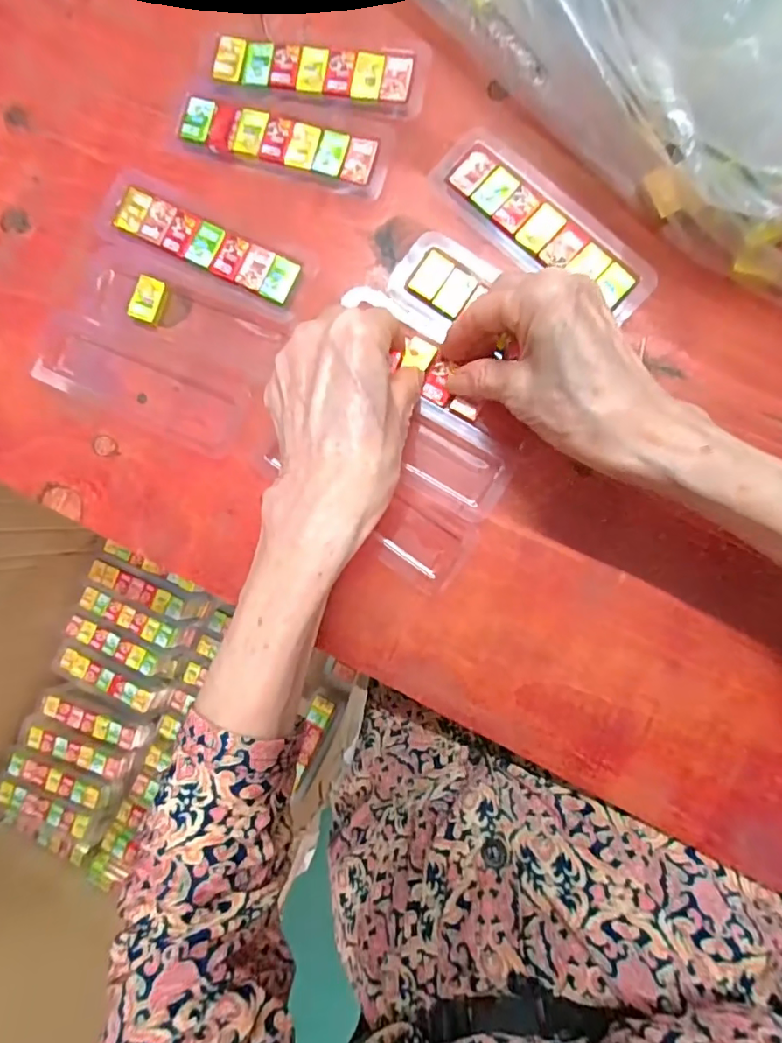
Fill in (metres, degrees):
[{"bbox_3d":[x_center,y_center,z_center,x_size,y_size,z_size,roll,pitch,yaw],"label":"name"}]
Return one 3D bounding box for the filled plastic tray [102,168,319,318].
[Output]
[{"bbox_3d":[-0.112,-0.167,0.312,0.140,0.006,0.041,27,92,6],"label":"filled plastic tray"}]

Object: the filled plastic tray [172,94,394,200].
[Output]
[{"bbox_3d":[-0.067,-0.225,0.307,0.137,0.006,0.035,17,91,6],"label":"filled plastic tray"}]

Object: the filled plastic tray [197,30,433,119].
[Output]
[{"bbox_3d":[-0.048,-0.270,0.304,0.142,0.005,0.050,11,90,6],"label":"filled plastic tray"}]

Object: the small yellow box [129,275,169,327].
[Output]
[{"bbox_3d":[-0.147,-0.134,0.314,0.019,0.008,0.027,17,91,6],"label":"small yellow box"}]

